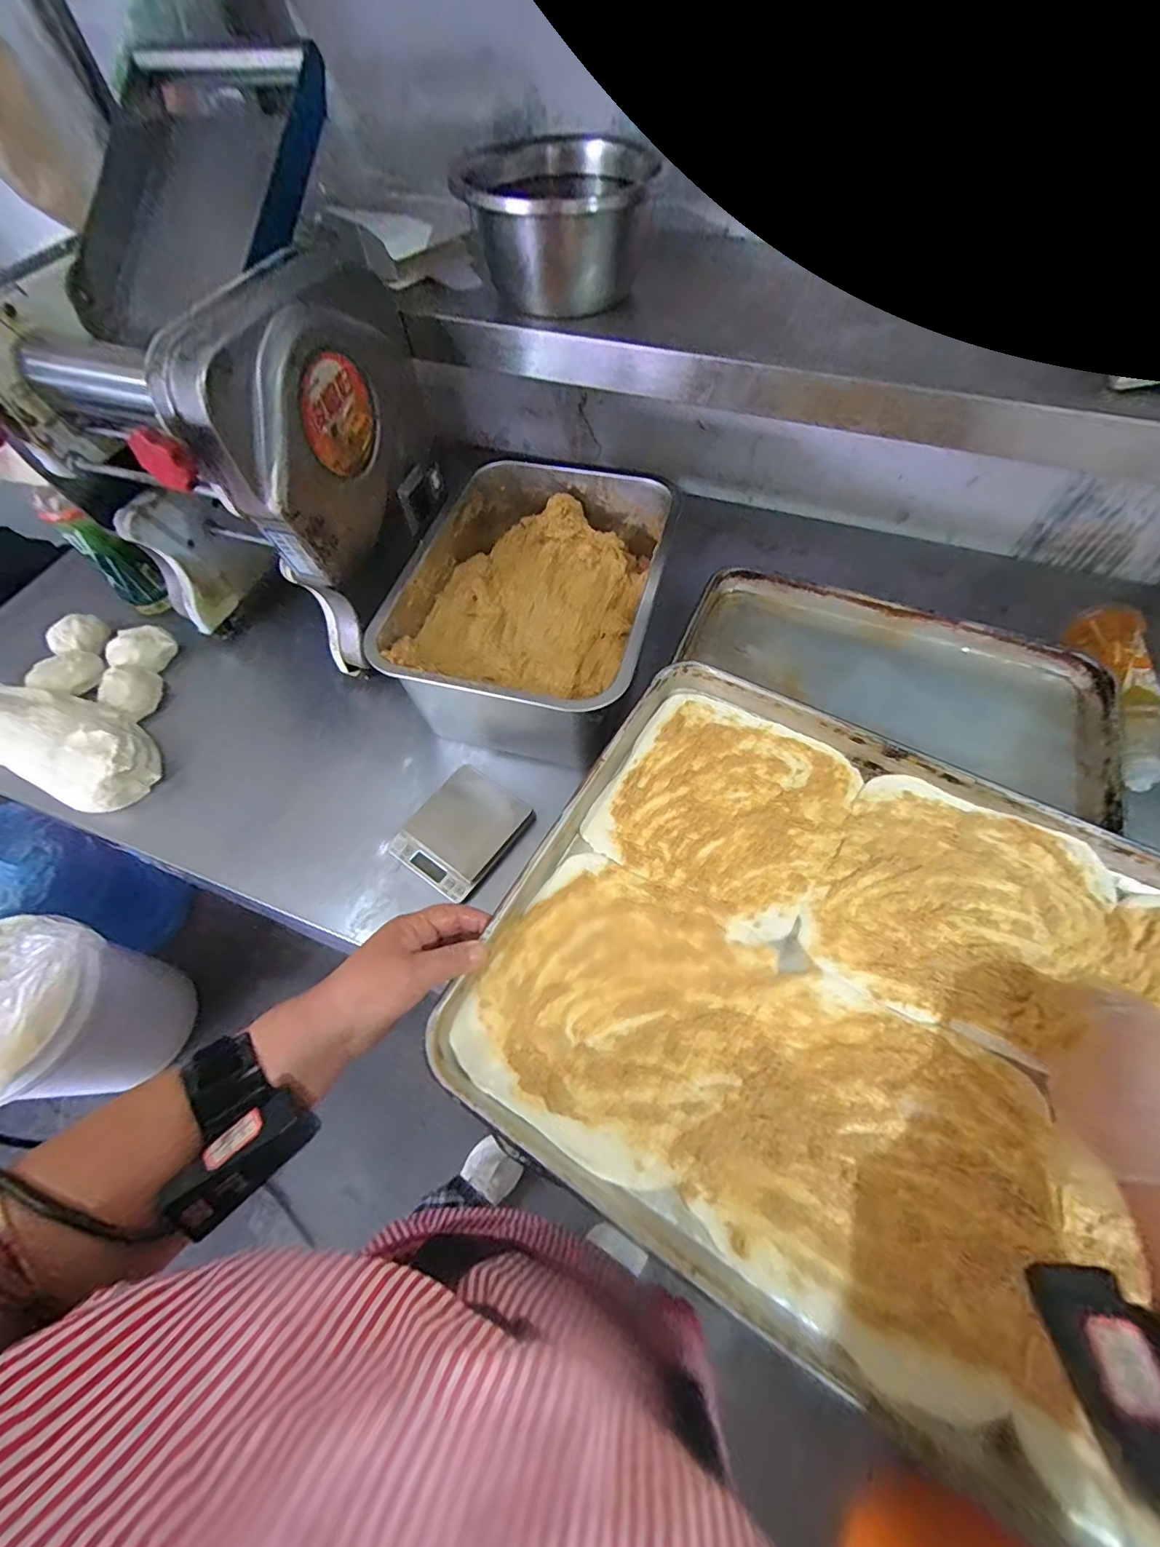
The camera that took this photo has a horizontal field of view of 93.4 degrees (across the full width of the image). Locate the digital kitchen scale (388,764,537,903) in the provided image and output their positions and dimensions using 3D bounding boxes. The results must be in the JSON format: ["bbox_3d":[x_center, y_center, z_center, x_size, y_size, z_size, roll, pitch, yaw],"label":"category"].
[{"bbox_3d":[-0.125,0.058,0.577,0.106,0.020,0.123,34,68,14],"label":"digital kitchen scale"}]

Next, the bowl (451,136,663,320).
[{"bbox_3d":[-0.017,-0.538,0.542,0.156,0.097,0.156,11,65,4],"label":"bowl"}]

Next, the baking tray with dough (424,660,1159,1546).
[{"bbox_3d":[0.242,0.175,0.373,0.597,0.027,0.404,27,66,16],"label":"baking tray with dough"}]

